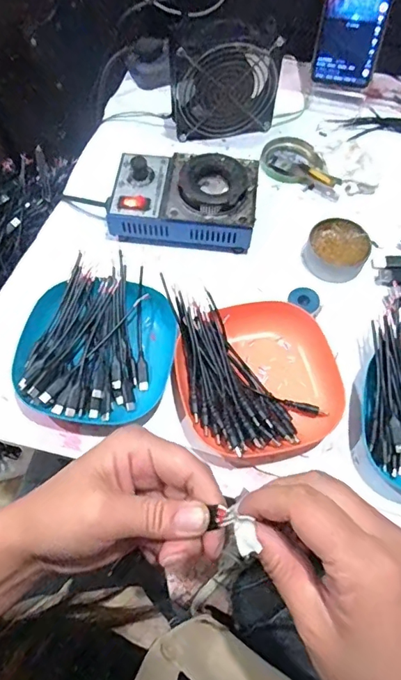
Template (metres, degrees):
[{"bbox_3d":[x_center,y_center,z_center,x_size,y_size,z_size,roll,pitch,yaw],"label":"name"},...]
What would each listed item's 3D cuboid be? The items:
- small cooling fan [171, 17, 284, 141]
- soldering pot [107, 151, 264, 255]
[{"bbox_3d":[0.027,-0.291,0.552,0.117,0.122,0.033,-6,64,-3],"label":"small cooling fan"},{"bbox_3d":[-0.019,-0.151,0.518,0.154,0.062,0.099,3,64,1],"label":"soldering pot"}]

